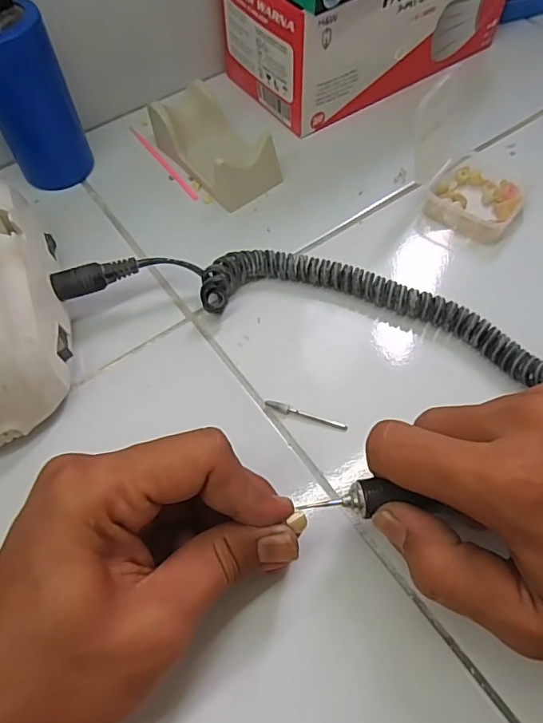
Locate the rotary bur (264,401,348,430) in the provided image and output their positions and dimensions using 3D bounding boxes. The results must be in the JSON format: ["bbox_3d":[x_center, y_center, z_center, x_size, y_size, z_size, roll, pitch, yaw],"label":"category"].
[{"bbox_3d":[0.018,0.028,0.271,0.043,0.004,0.005,17,64,12],"label":"rotary bur"}]

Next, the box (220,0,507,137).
[{"bbox_3d":[0.072,-0.264,0.388,0.206,0.085,0.102,-32,65,-14],"label":"box"}]

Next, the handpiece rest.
[{"bbox_3d":[-0.038,-0.148,0.354,0.048,0.034,0.089,-36,66,-16],"label":"handpiece rest"}]

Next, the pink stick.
[{"bbox_3d":[-0.080,-0.146,0.376,0.006,0.004,0.093,-34,65,-15],"label":"pink stick"}]

